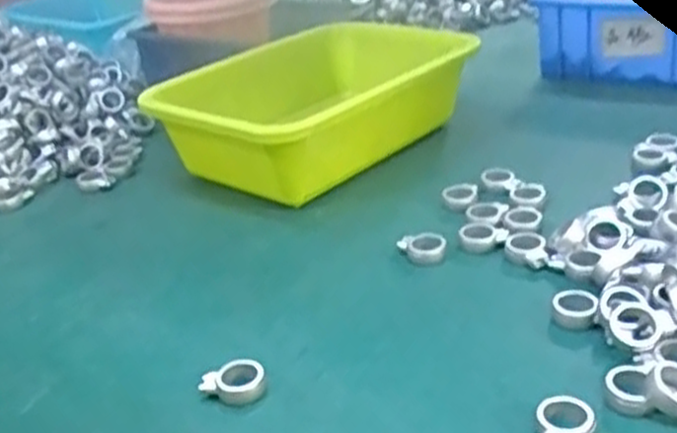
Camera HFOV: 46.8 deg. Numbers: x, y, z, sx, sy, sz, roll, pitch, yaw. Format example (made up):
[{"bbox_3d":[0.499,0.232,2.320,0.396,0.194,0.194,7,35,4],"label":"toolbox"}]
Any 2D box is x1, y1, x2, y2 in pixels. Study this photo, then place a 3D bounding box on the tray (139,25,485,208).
[{"bbox_3d":[-0.028,-0.094,0.693,0.201,0.083,0.259,17,36,40],"label":"tray"}]

